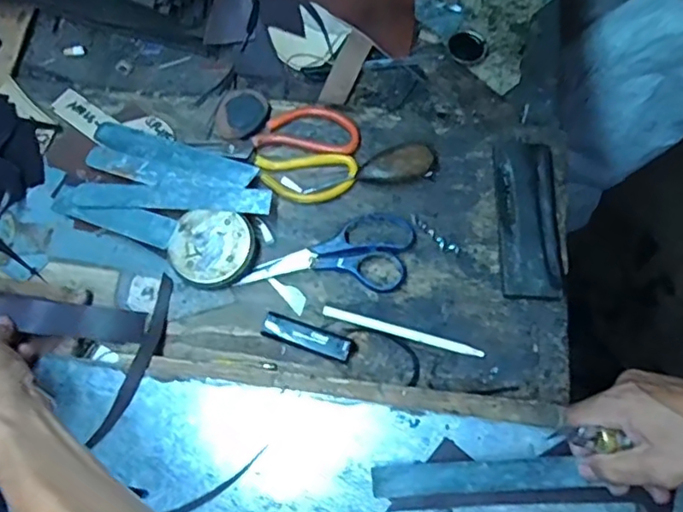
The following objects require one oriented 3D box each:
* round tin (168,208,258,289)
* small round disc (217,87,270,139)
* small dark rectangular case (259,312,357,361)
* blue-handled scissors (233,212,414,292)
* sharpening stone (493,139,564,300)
[{"bbox_3d":[-0.116,-0.007,0.528,0.074,0.022,0.070,0,72,-1],"label":"round tin"},{"bbox_3d":[-0.099,-0.143,0.572,0.050,0.010,0.059,38,76,10],"label":"small round disc"},{"bbox_3d":[-0.030,0.071,0.513,0.082,0.009,0.022,18,73,5],"label":"small dark rectangular case"},{"bbox_3d":[-0.012,-0.005,0.535,0.154,0.009,0.073,-1,72,-1],"label":"blue-handled scissors"},{"bbox_3d":[0.173,-0.037,0.539,0.054,0.022,0.155,1,72,-1],"label":"sharpening stone"}]

